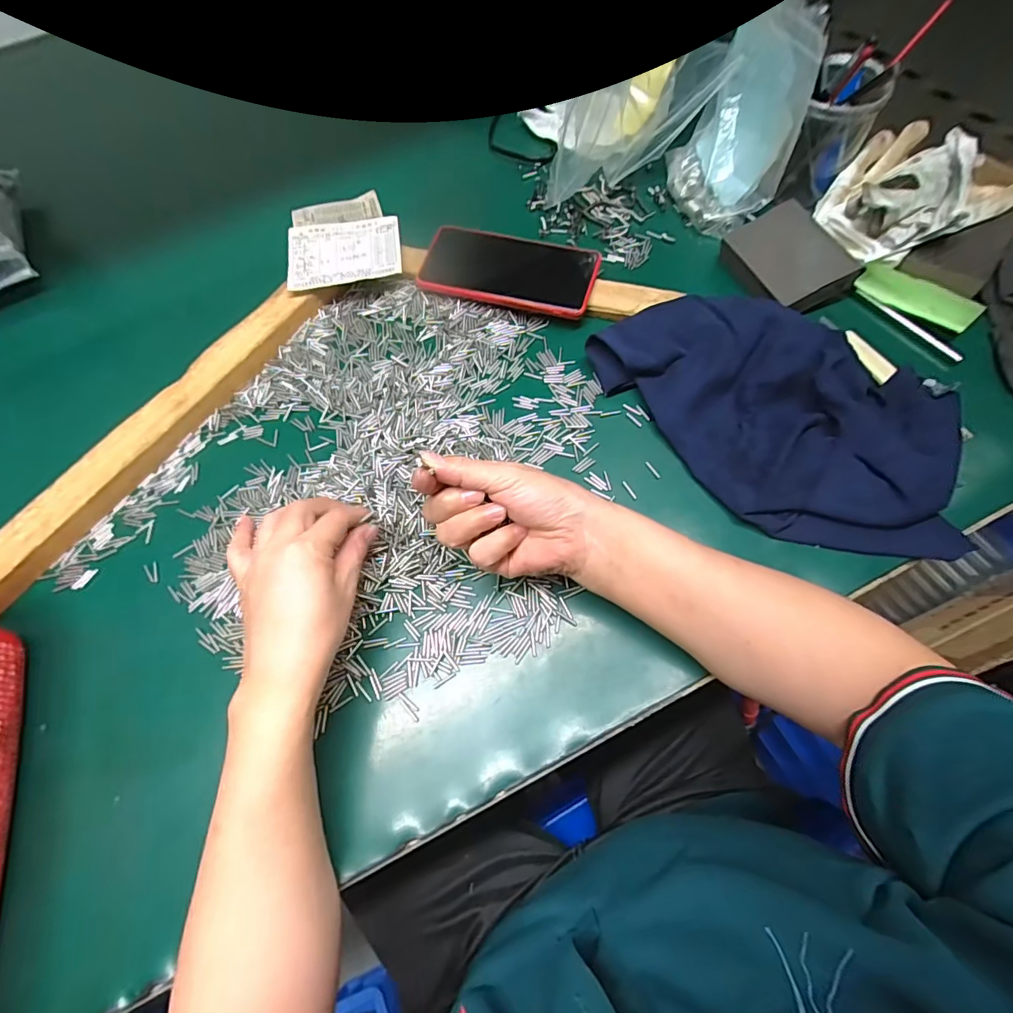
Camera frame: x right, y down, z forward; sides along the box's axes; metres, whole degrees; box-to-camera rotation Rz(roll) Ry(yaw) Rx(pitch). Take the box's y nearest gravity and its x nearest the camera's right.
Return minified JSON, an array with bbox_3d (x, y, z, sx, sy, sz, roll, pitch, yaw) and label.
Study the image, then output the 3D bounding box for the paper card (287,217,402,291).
[{"bbox_3d":[-0.160,-0.254,0.474,0.109,0.006,0.085,-9,66,-2],"label":"paper card"}]

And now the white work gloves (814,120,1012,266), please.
[{"bbox_3d":[0.371,-0.295,0.427,0.153,0.049,0.120,-28,69,-9],"label":"white work gloves"}]

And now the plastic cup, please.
[{"bbox_3d":[0.299,-0.351,0.448,0.067,0.103,0.073,2,68,4],"label":"plastic cup"}]

